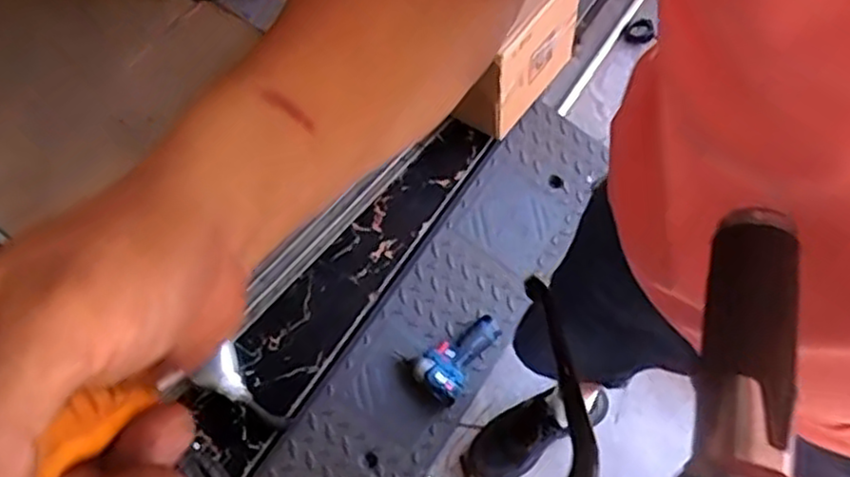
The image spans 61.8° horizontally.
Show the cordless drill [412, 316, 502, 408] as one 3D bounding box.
[{"bbox_3d":[0.060,0.222,1.367,0.098,0.061,0.181,32,70,18],"label":"cordless drill"}]

